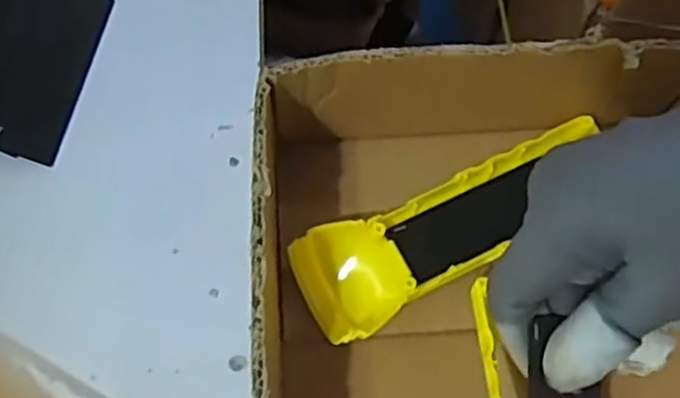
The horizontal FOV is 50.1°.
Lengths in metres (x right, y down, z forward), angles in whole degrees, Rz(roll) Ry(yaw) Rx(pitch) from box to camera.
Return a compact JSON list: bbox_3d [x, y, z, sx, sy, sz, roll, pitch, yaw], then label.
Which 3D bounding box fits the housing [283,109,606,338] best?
[{"bbox_3d":[0.056,0.015,0.341,0.155,0.031,0.049,-23,73,-9],"label":"housing"}]

